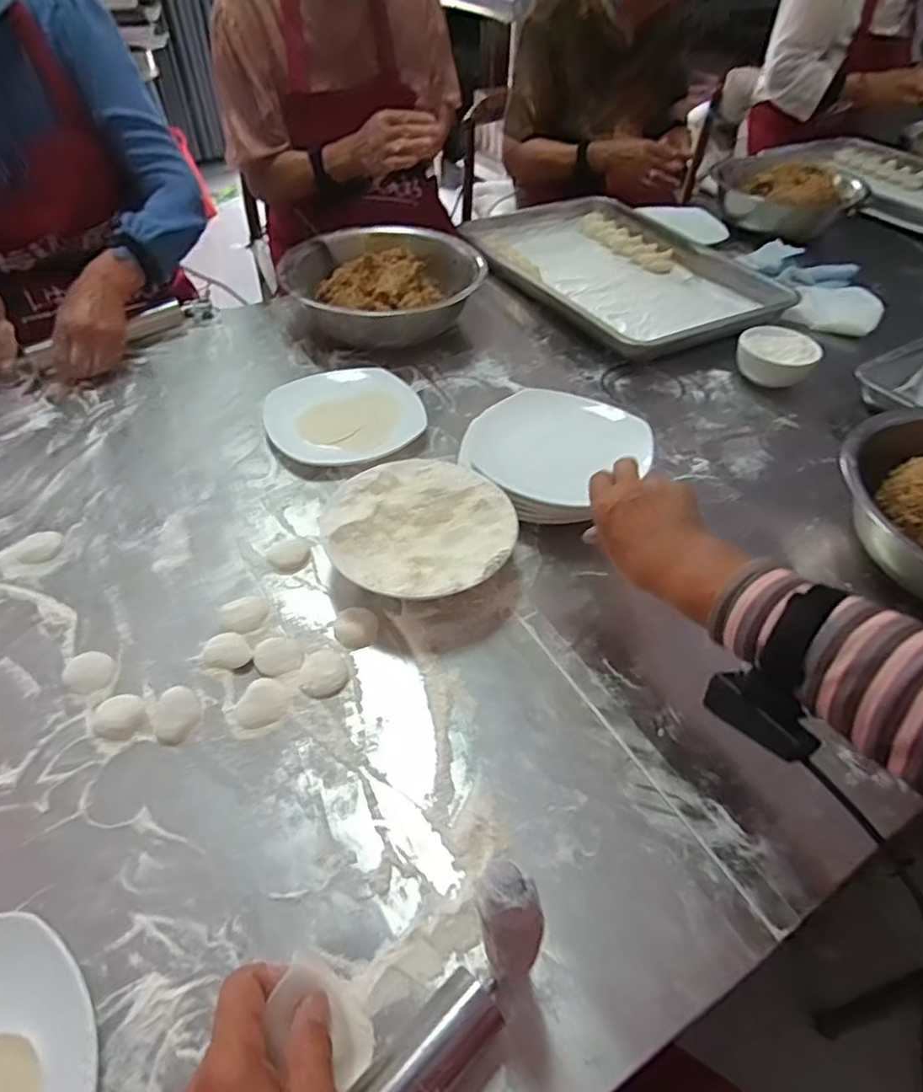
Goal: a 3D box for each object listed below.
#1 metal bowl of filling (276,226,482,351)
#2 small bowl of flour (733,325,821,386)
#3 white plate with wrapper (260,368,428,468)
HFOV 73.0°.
[{"bbox_3d":[-0.105,-0.375,0.905,0.261,0.096,0.219,-15,50,-16],"label":"metal bowl of filling"},{"bbox_3d":[0.421,-0.254,0.836,0.098,0.057,0.094,1,47,-2],"label":"small bowl of flour"},{"bbox_3d":[-0.135,-0.153,0.737,0.176,0.036,0.147,-24,53,-23],"label":"white plate with wrapper"}]

